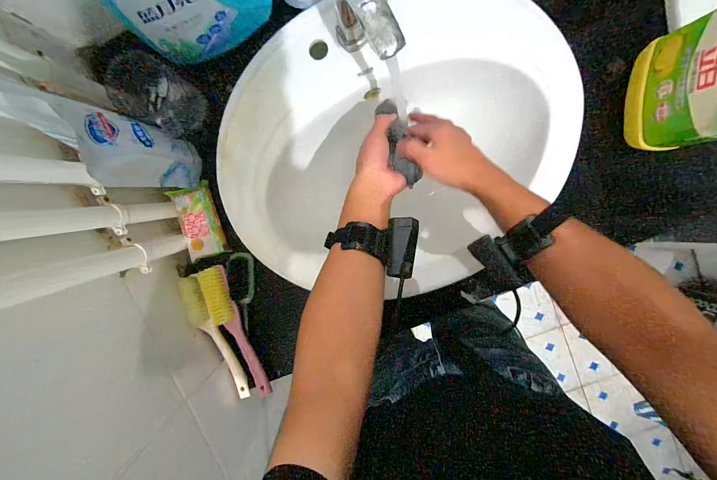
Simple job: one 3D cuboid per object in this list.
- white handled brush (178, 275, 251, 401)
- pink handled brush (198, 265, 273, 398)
[{"bbox_3d":[-0.230,0.163,0.491,0.032,0.029,0.221,-21,96,4],"label":"white handled brush"},{"bbox_3d":[-0.200,0.153,0.501,0.039,0.025,0.228,-19,97,3],"label":"pink handled brush"}]

